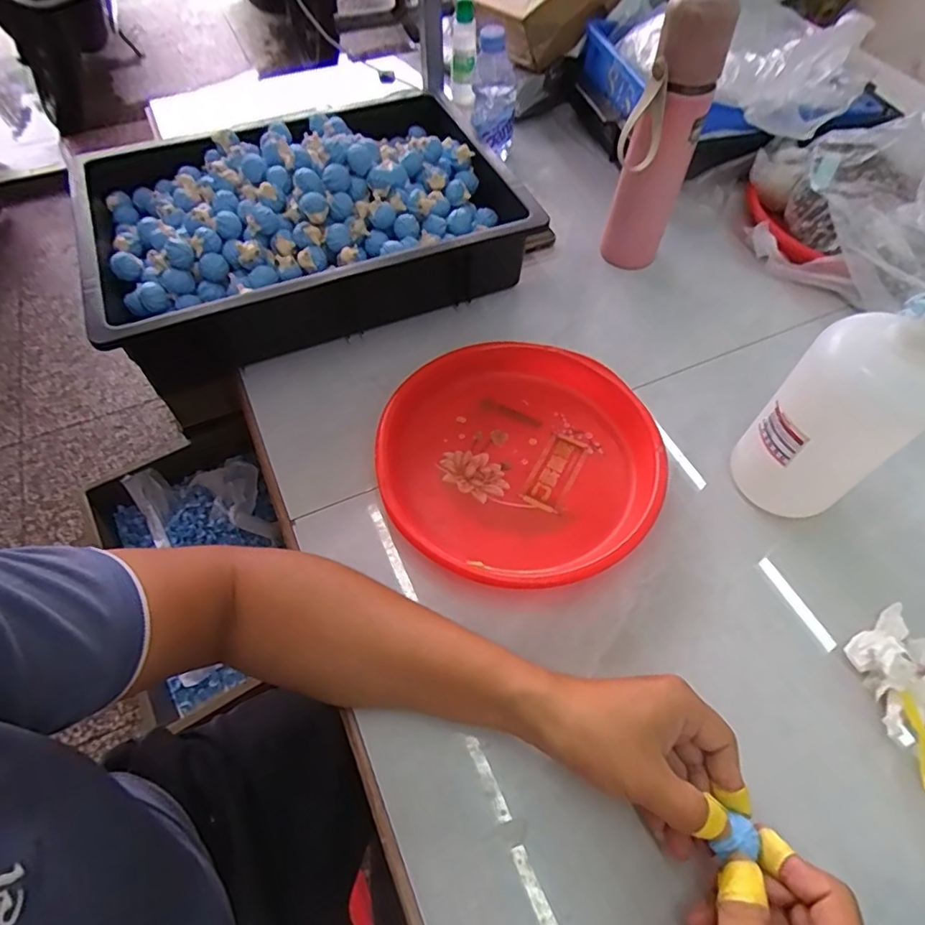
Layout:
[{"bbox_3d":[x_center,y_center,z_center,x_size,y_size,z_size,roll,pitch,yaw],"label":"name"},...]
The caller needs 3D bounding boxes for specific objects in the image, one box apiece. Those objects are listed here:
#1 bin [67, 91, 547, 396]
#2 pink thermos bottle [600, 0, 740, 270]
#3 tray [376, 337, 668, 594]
[{"bbox_3d":[-0.173,-0.273,0.613,0.443,0.105,0.291,-21,60,-13],"label":"bin"},{"bbox_3d":[0.199,-0.316,0.570,0.070,0.262,0.061,24,61,15],"label":"pink thermos bottle"},{"bbox_3d":[0.049,-0.006,0.498,0.238,0.042,0.247,-13,58,-8],"label":"tray"}]

